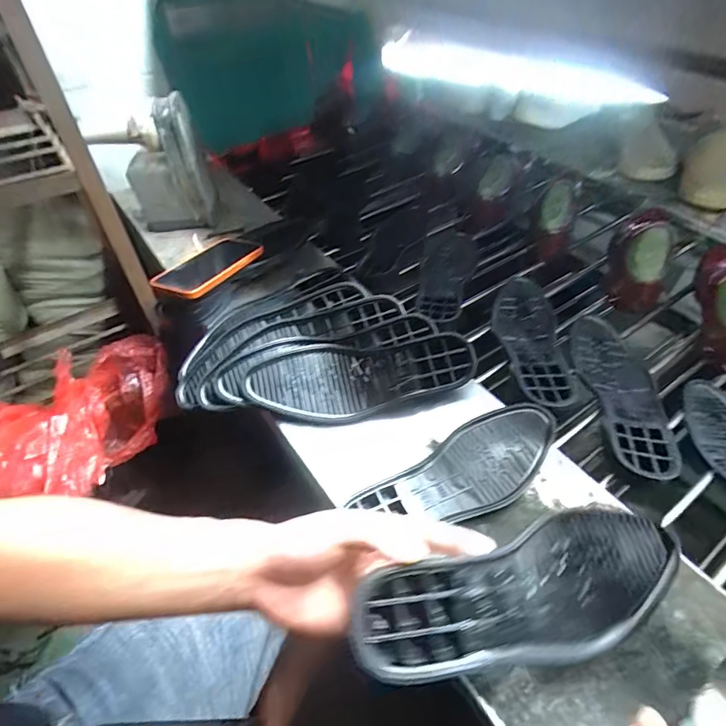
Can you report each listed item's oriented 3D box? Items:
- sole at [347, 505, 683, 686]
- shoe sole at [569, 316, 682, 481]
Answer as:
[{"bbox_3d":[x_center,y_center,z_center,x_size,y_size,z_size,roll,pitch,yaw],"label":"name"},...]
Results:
[{"bbox_3d":[0.126,0.166,0.322,0.266,0.031,0.084,-5,47,-18],"label":"sole"},{"bbox_3d":[0.333,0.032,0.570,0.086,0.028,0.259,2,48,4],"label":"shoe sole"}]

